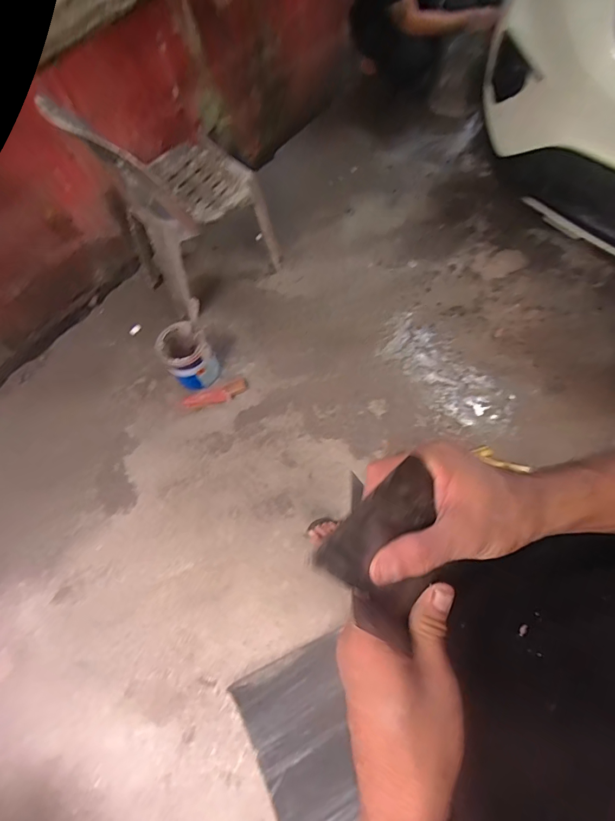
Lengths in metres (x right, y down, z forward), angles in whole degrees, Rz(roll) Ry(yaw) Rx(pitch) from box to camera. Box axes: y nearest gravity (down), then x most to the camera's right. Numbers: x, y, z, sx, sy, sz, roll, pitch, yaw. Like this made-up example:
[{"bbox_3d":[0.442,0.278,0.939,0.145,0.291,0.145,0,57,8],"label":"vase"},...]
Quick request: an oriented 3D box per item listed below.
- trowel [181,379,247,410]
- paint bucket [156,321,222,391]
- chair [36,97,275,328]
[{"bbox_3d":[-0.338,-0.057,1.541,0.243,0.043,0.055,-21,70,-19],"label":"trowel"},{"bbox_3d":[-0.429,-0.191,1.481,0.174,0.208,0.187,-1,68,3],"label":"paint bucket"},{"bbox_3d":[-0.361,-0.632,1.258,0.428,0.688,0.387,-43,71,-13],"label":"chair"}]

